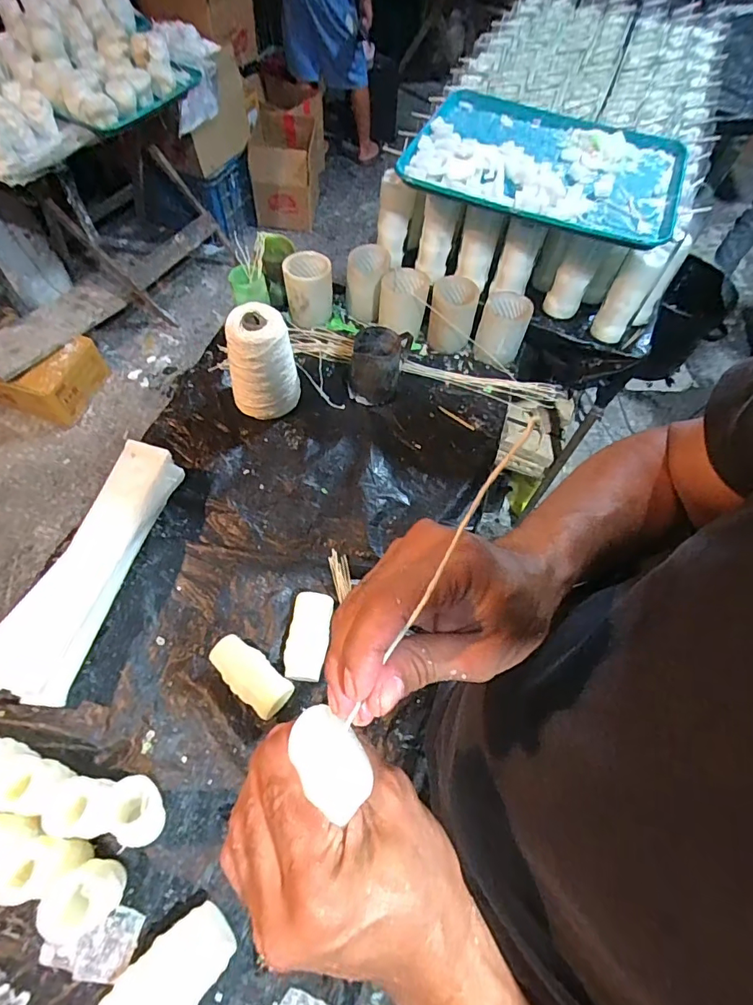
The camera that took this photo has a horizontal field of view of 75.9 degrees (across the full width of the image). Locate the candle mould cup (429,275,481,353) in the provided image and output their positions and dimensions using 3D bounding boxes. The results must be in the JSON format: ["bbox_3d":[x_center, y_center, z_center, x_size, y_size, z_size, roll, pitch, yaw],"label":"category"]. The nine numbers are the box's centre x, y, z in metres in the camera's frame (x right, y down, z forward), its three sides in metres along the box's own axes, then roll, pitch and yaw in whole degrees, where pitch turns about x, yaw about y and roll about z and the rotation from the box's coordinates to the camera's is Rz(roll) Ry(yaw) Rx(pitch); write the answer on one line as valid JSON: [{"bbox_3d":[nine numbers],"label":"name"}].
[{"bbox_3d":[0.146,-0.361,0.940,0.083,0.129,0.080,1,62,-3],"label":"candle mould cup"}]

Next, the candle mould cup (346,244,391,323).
[{"bbox_3d":[-0.019,-0.443,0.971,0.075,0.116,0.093,15,62,5],"label":"candle mould cup"}]

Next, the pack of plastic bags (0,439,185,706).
[{"bbox_3d":[-0.398,0.087,0.684,0.091,0.091,0.363,18,62,6],"label":"pack of plastic bags"}]

